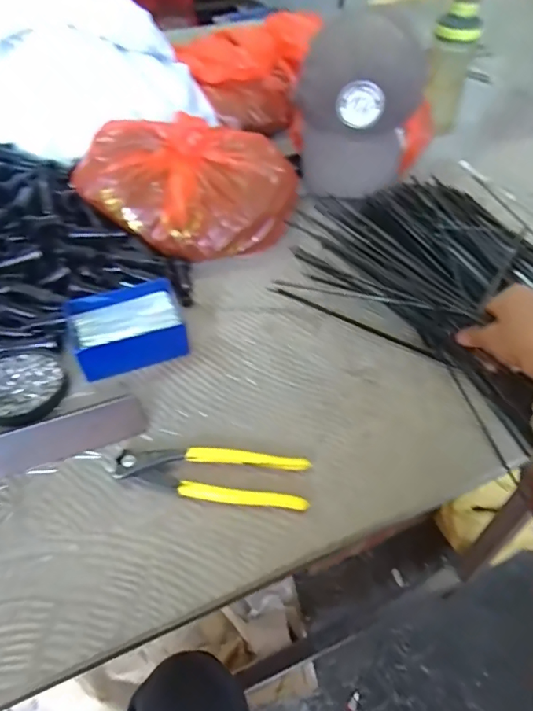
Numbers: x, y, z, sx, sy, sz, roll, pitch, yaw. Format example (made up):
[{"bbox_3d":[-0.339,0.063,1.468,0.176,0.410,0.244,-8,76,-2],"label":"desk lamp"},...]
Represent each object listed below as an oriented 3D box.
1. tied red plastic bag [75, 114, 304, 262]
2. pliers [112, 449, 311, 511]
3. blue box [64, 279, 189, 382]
[{"bbox_3d":[-0.092,-0.224,0.621,0.246,0.102,0.202,14,51,12],"label":"tied red plastic bag"},{"bbox_3d":[-0.045,0.101,0.412,0.158,0.012,0.044,1,49,1],"label":"pliers"},{"bbox_3d":[-0.140,-0.028,0.503,0.113,0.035,0.081,-18,52,-15],"label":"blue box"}]

